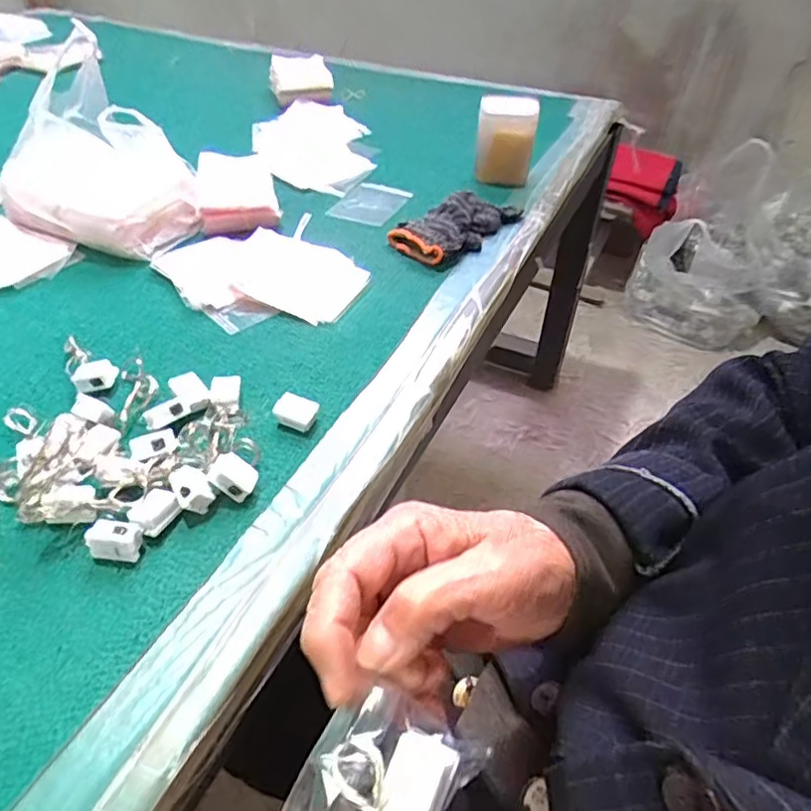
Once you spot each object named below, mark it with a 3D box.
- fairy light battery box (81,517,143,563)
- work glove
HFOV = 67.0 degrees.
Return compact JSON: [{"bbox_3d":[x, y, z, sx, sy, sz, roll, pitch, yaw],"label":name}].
[{"bbox_3d":[-0.164,0.076,0.347,0.028,0.021,0.015,3,44,2],"label":"fairy light battery box"},{"bbox_3d":[0.056,-0.189,0.618,0.073,0.033,0.147,34,53,29],"label":"work glove"}]

